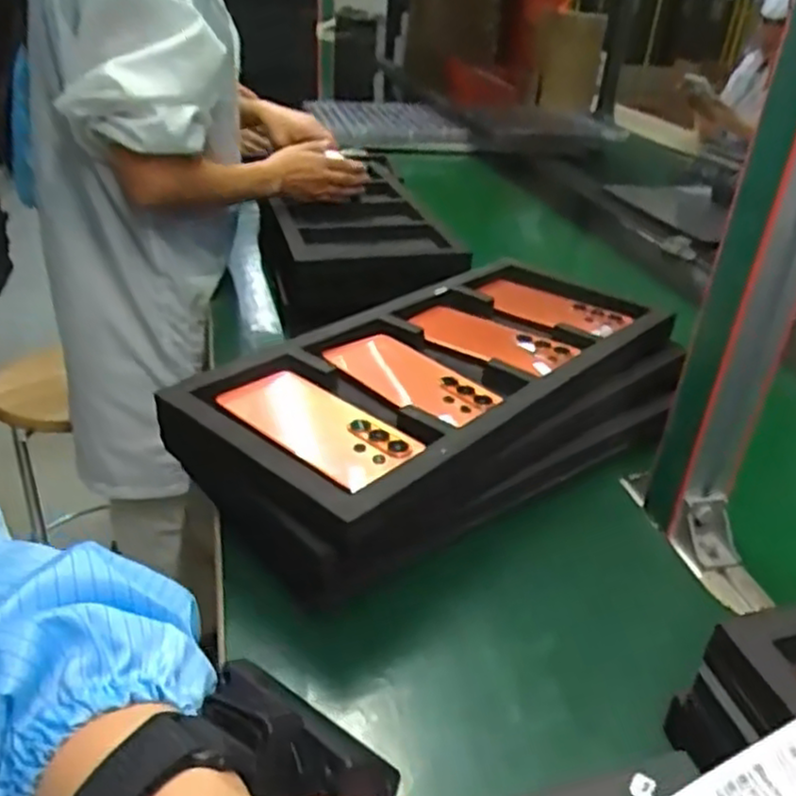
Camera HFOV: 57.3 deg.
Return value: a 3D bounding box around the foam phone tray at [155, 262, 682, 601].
[{"bbox_3d":[0.052,-0.007,0.681,0.487,0.081,0.243,-23,40,-38],"label":"foam phone tray"}]

